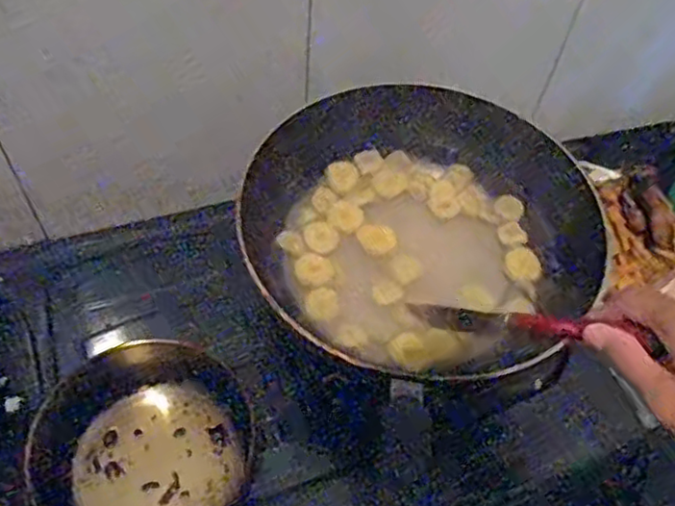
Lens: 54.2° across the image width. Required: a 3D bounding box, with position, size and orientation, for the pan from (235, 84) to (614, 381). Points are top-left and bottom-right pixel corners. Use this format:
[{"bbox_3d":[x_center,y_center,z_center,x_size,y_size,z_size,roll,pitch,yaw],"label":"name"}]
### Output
[{"bbox_3d":[0.066,-0.030,0.556,0.296,0.056,0.259,24,57,12],"label":"pan"}]

